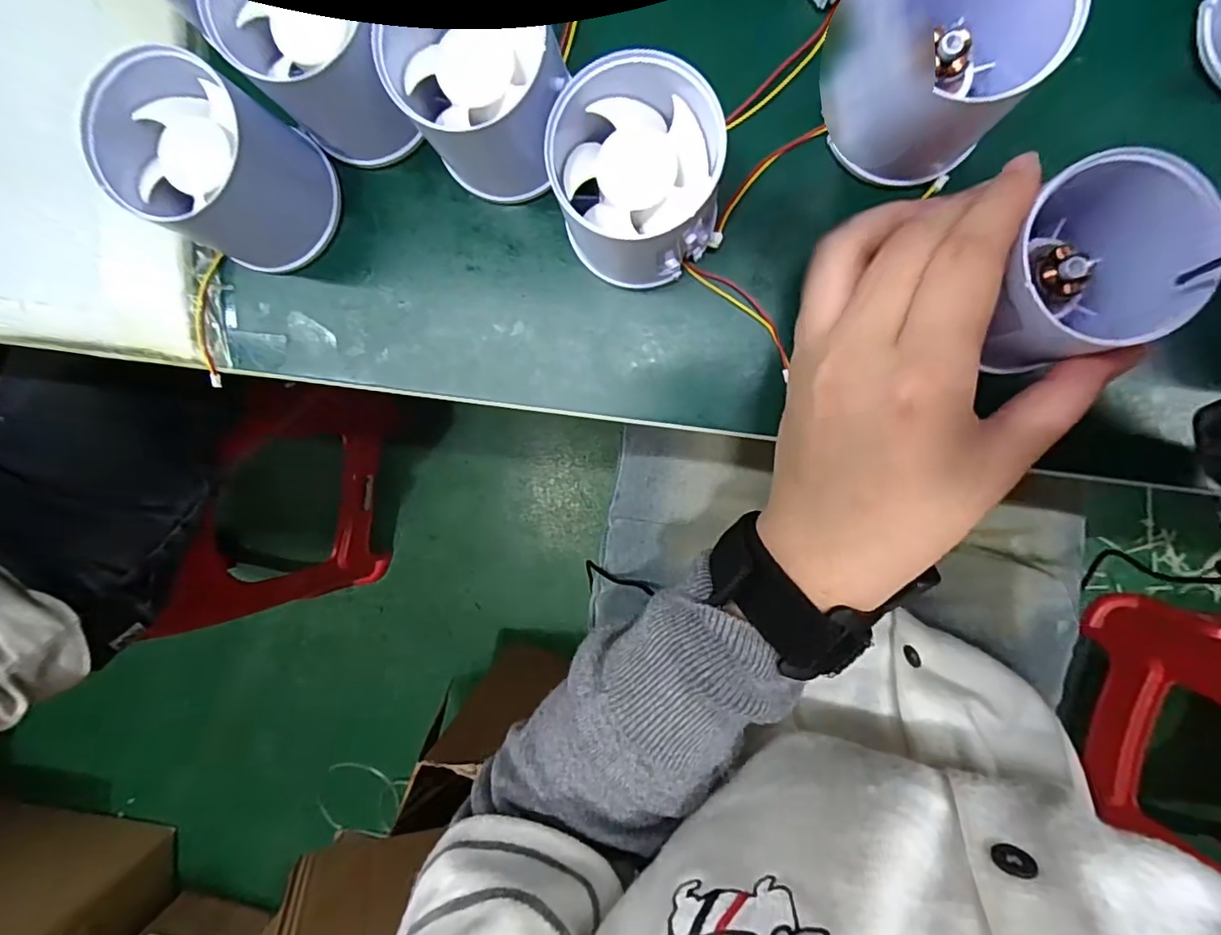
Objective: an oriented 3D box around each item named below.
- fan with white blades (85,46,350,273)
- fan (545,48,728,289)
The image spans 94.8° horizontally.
[{"bbox_3d":[-0.134,-0.102,0.195,0.053,0.050,0.051,30,93,1],"label":"fan with white blades"},{"bbox_3d":[0.010,-0.093,0.182,0.052,0.050,0.051,12,93,2],"label":"fan"}]

